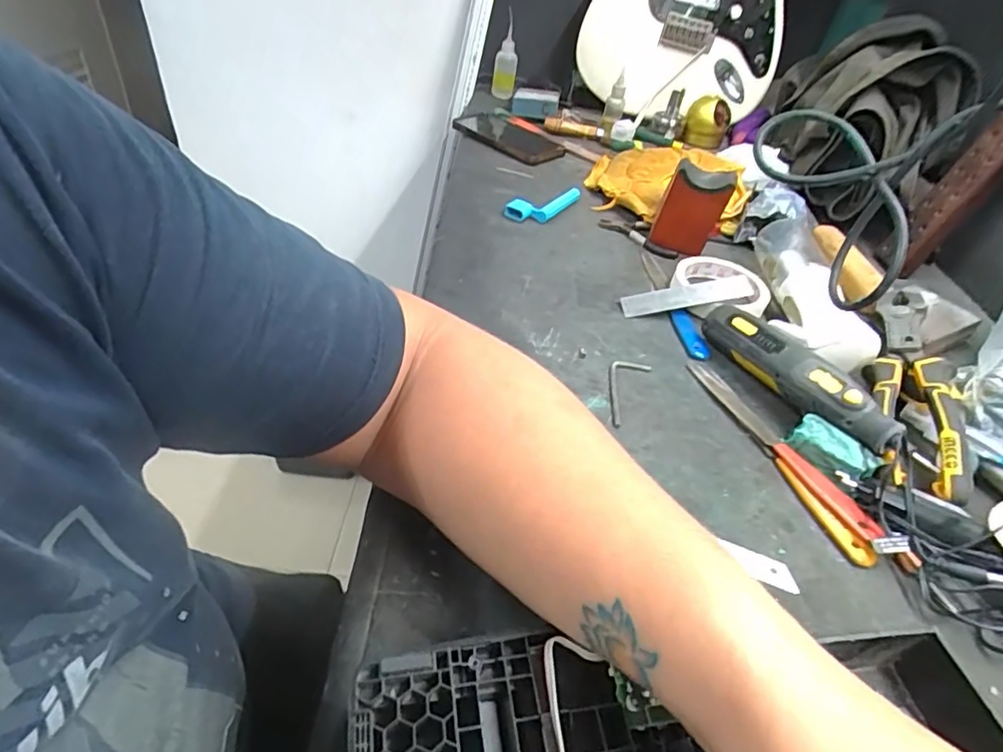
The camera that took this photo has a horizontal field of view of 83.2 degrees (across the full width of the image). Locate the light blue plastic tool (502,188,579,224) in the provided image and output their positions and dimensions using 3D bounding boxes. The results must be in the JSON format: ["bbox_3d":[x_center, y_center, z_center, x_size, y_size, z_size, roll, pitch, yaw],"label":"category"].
[{"bbox_3d":[0.048,-0.211,0.679,0.049,0.026,0.097,26,45,23],"label":"light blue plastic tool"}]

